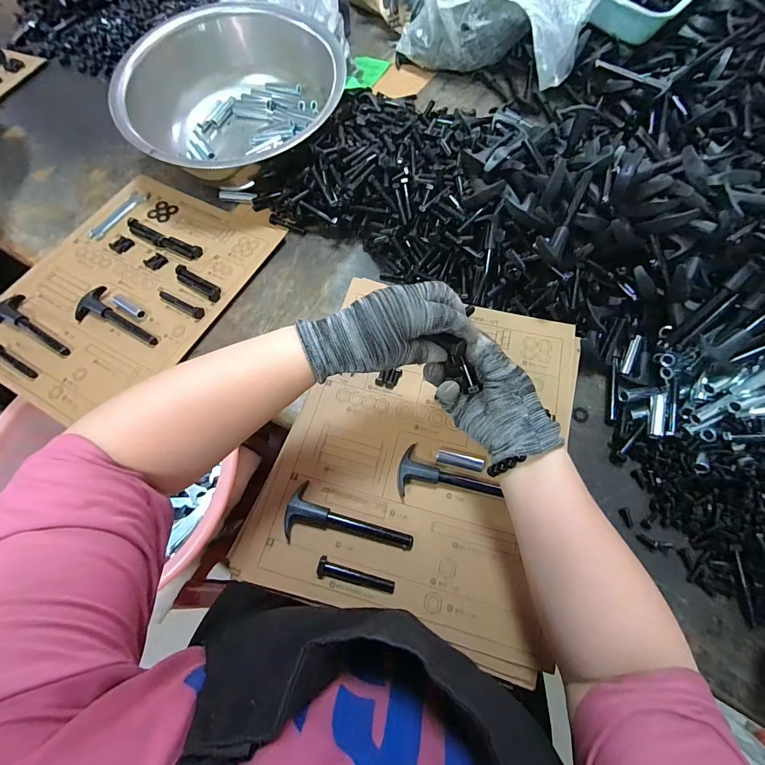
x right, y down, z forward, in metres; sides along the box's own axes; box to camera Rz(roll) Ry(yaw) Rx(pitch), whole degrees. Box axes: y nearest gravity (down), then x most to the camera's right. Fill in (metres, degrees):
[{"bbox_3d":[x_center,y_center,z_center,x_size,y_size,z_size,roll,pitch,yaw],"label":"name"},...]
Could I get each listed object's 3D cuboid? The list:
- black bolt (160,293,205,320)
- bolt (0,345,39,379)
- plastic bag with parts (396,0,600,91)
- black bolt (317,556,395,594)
[{"bbox_3d":[-0.280,-0.109,0.506,0.078,0.013,0.015,25,70,10],"label":"black bolt"},{"bbox_3d":[-0.479,-0.027,0.476,0.074,0.012,0.014,30,73,13],"label":"bolt"},{"bbox_3d":[0.215,-0.686,0.658,0.324,0.158,0.181,31,71,12],"label":"plastic bag with parts"},{"bbox_3d":[-0.026,0.188,0.352,0.075,0.012,0.018,16,69,7],"label":"black bolt"}]

